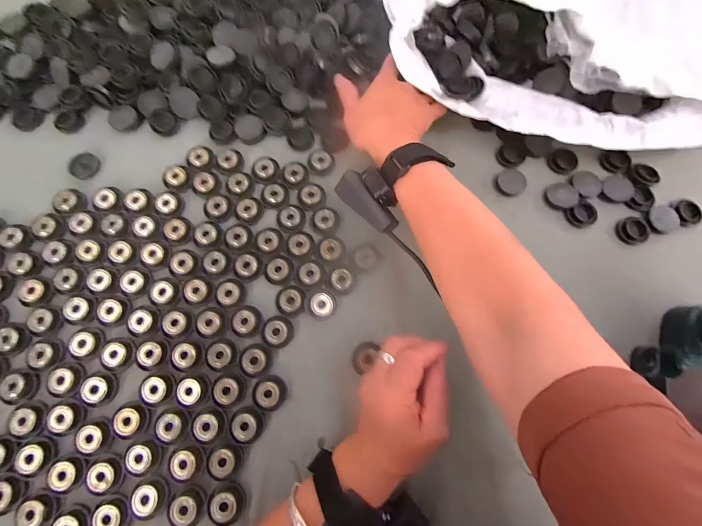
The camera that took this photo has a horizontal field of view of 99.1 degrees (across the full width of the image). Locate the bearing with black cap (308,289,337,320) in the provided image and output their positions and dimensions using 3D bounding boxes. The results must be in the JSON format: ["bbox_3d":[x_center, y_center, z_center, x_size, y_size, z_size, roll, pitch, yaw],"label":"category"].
[{"bbox_3d":[-0.029,0.041,0.308,0.028,0.010,0.031,3,75,0],"label":"bearing with black cap"}]

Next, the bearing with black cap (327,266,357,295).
[{"bbox_3d":[-0.010,0.017,0.314,0.030,0.009,0.030,0,75,-1],"label":"bearing with black cap"}]

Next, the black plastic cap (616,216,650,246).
[{"bbox_3d":[0.315,-0.036,0.335,0.034,0.009,0.030,-19,76,-5],"label":"black plastic cap"}]

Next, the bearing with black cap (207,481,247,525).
[{"bbox_3d":[-0.111,0.213,0.265,0.031,0.008,0.032,0,75,-1],"label":"bearing with black cap"}]

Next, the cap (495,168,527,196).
[{"bbox_3d":[0.186,-0.094,0.344,0.038,0.004,0.031,-35,78,-9],"label":"cap"}]

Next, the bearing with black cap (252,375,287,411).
[{"bbox_3d":[-0.079,0.125,0.287,0.030,0.010,0.031,0,75,-1],"label":"bearing with black cap"}]

